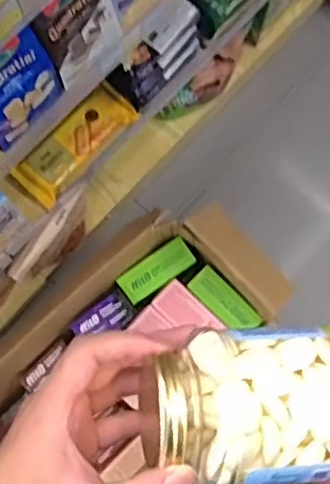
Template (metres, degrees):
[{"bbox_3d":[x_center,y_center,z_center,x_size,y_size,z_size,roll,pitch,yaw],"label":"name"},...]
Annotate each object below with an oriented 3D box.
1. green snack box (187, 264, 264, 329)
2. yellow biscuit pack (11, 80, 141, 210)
[{"bbox_3d":[0.103,0.104,1.156,0.056,0.032,0.136,-43,82,-6],"label":"green snack box"},{"bbox_3d":[-0.134,-0.148,1.007,0.072,0.042,0.204,43,83,7],"label":"yellow biscuit pack"}]

